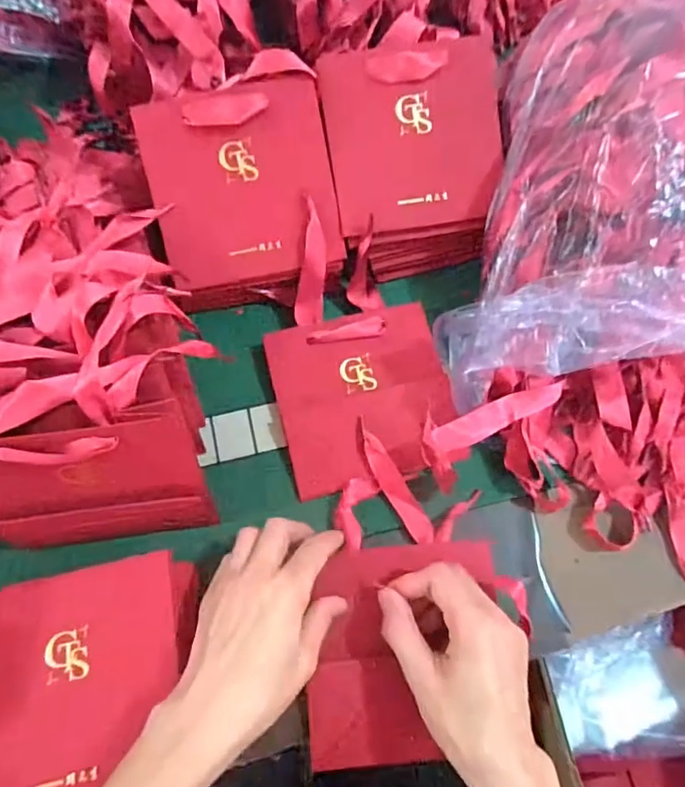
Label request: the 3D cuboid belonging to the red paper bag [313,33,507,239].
[{"bbox_3d":[0.058,-0.206,0.426,0.139,0.010,0.137,-10,101,-3],"label":"red paper bag"}]

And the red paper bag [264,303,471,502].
[{"bbox_3d":[0.017,0.000,0.428,0.136,0.017,0.139,-12,70,-7],"label":"red paper bag"}]

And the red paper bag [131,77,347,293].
[{"bbox_3d":[-0.077,-0.163,0.415,0.138,0.009,0.139,-12,105,-6],"label":"red paper bag"}]

